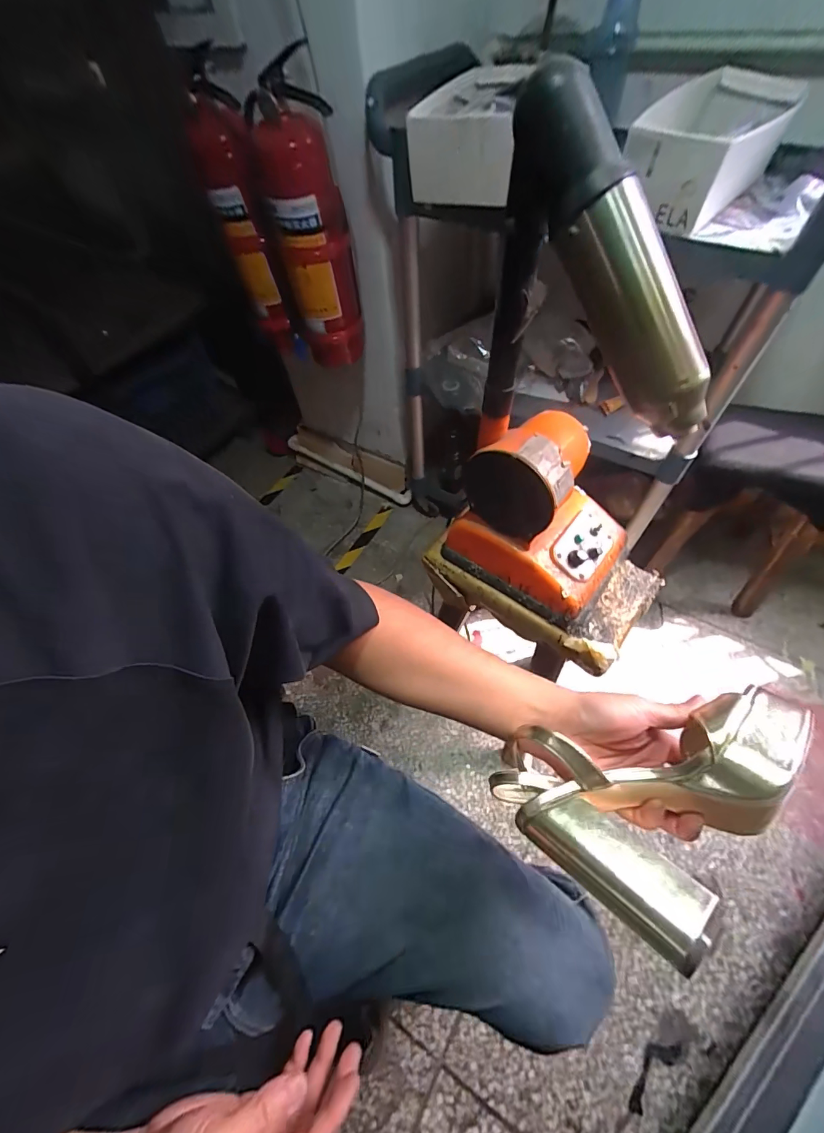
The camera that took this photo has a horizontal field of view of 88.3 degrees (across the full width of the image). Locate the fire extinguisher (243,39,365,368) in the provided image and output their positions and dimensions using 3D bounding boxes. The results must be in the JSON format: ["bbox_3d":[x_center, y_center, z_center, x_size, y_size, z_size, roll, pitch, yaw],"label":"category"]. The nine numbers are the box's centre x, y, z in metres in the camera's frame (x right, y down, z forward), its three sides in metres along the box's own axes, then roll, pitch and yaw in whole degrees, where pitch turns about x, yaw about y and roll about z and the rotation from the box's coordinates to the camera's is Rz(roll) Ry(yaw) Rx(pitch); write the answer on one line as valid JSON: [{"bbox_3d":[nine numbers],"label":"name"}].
[{"bbox_3d":[-0.185,-0.603,0.803,0.136,0.426,0.142,-10,61,-3],"label":"fire extinguisher"}]

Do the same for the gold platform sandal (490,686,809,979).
[{"bbox_3d":[0.188,0.164,0.349,0.203,0.090,0.165,-45,49,-11],"label":"gold platform sandal"}]

